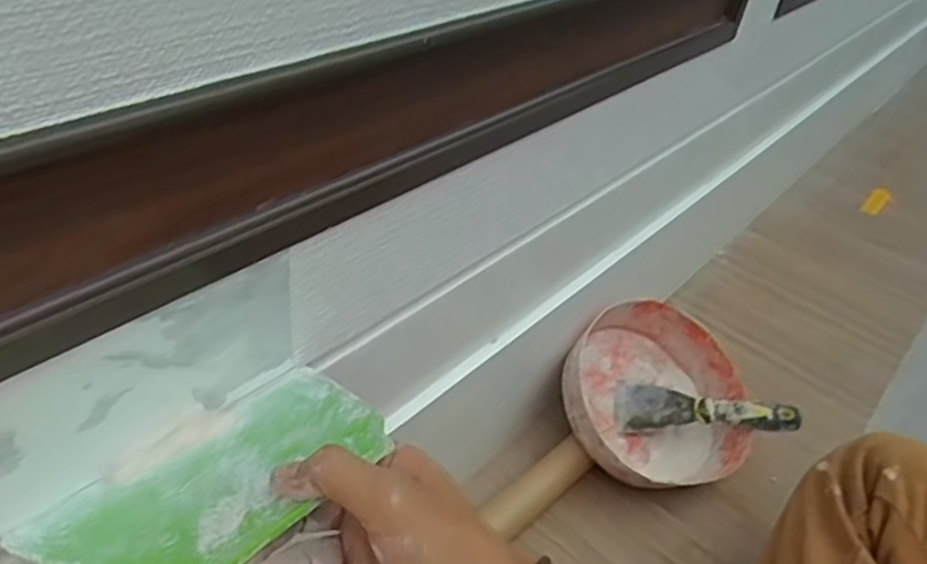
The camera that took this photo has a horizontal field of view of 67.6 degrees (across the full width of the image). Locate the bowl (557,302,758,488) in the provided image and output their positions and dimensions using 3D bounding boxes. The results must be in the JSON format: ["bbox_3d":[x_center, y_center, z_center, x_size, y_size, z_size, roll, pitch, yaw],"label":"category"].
[{"bbox_3d":[0.210,0.129,0.773,0.210,0.068,0.210,9,59,-16],"label":"bowl"}]

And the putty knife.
[{"bbox_3d":[0.266,0.139,0.765,0.185,0.047,0.049,7,37,2],"label":"putty knife"}]

